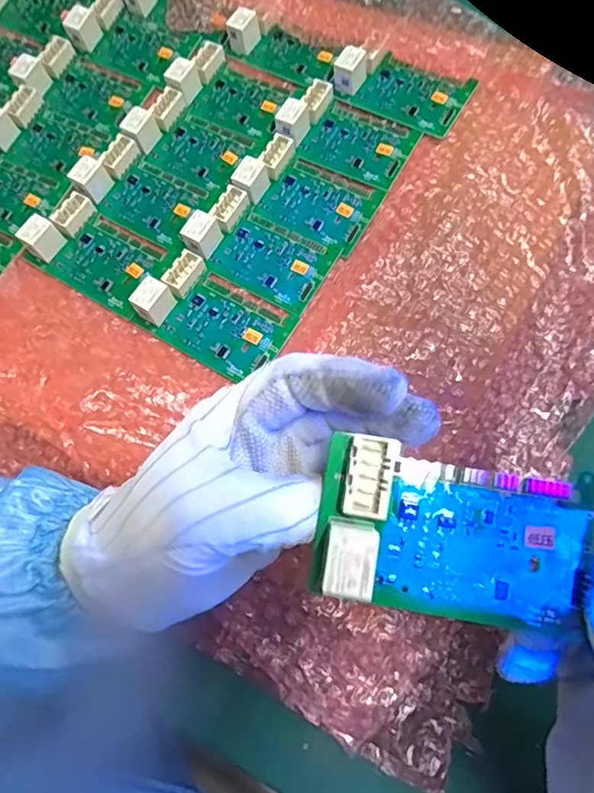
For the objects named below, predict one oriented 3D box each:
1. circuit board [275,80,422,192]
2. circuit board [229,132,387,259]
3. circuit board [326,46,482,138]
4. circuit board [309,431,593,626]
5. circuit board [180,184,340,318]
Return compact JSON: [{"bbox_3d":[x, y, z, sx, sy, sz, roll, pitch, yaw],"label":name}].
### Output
[{"bbox_3d":[0.039,-0.196,0.381,0.092,0.021,0.059,31,76,14],"label":"circuit board"},{"bbox_3d":[0.011,-0.148,0.367,0.092,0.023,0.061,32,76,14],"label":"circuit board"},{"bbox_3d":[0.081,-0.237,0.390,0.095,0.026,0.055,31,76,14],"label":"circuit board"},{"bbox_3d":[0.058,0.048,0.182,0.096,0.029,0.054,8,69,5],"label":"circuit board"},{"bbox_3d":[-0.023,-0.103,0.353,0.092,0.024,0.055,30,76,13],"label":"circuit board"}]

